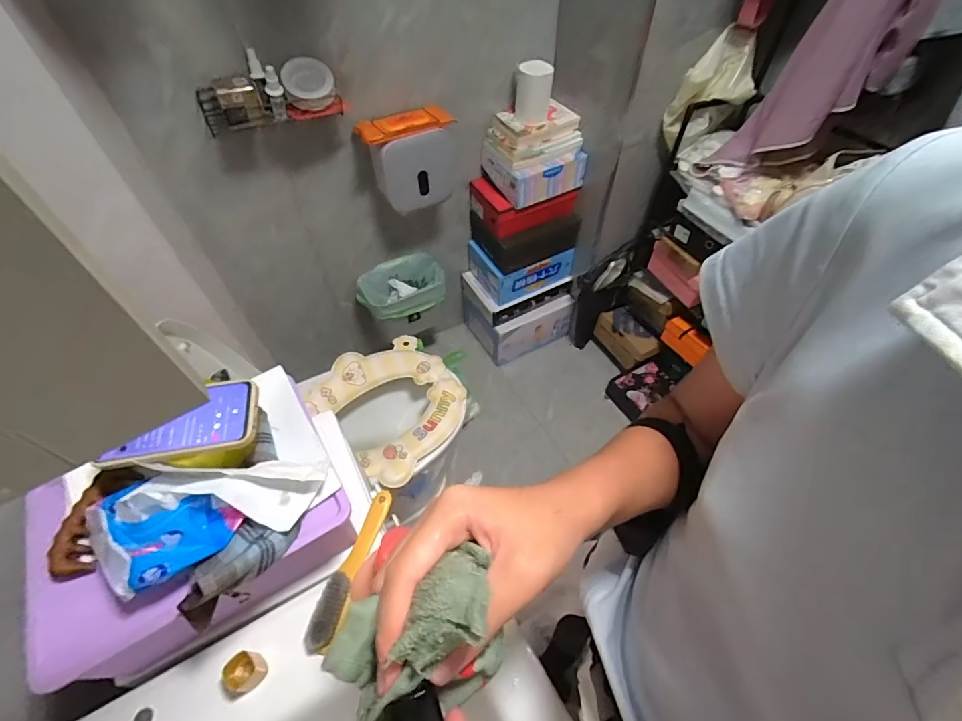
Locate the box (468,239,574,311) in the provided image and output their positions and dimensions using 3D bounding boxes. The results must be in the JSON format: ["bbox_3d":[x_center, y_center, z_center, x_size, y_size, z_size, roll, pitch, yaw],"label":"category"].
[{"bbox_3d":[0.147,-0.350,1.616,0.338,0.146,0.215,-18,54,-13],"label":"box"}]

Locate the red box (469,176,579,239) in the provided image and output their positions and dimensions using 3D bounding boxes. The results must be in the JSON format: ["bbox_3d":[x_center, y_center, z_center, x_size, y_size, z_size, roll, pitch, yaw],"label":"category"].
[{"bbox_3d":[0.144,-0.517,1.423,0.311,0.097,0.185,-18,54,-13],"label":"red box"}]

